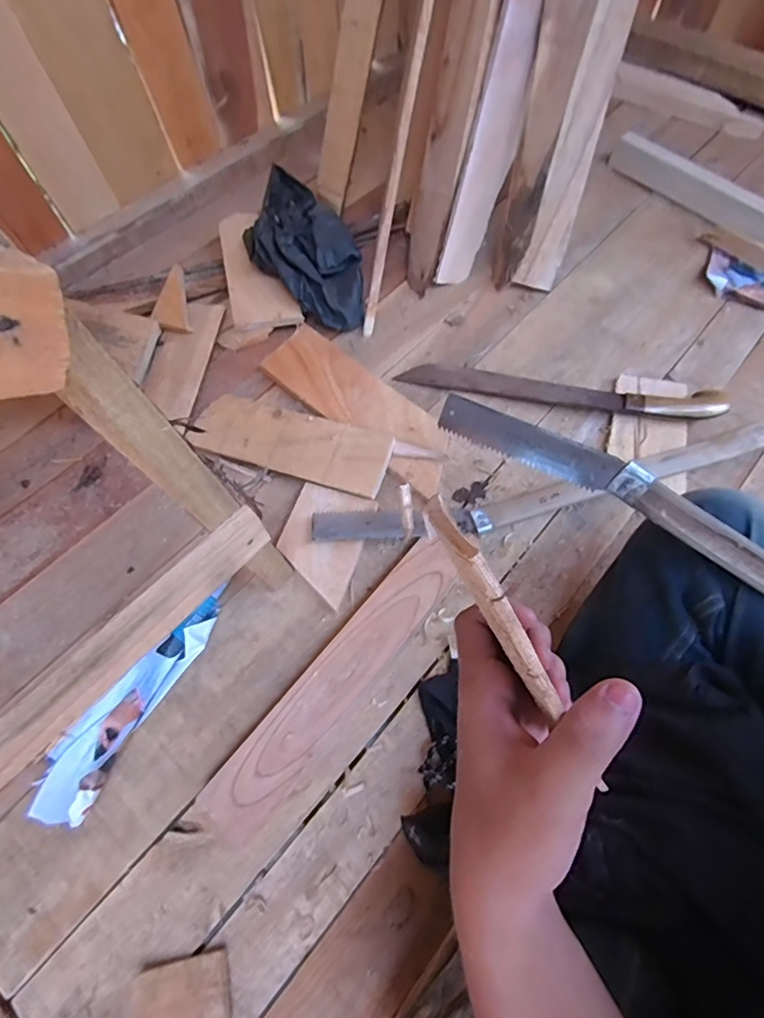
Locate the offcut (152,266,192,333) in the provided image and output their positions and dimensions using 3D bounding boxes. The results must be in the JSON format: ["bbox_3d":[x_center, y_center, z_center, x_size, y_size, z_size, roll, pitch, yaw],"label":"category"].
[{"bbox_3d":[-0.296,-0.290,0.716,0.044,0.020,0.105,-12,68,-8],"label":"offcut"}]

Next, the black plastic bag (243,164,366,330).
[{"bbox_3d":[-0.116,-0.369,0.734,0.135,0.068,0.249,-23,68,-11],"label":"black plastic bag"}]

